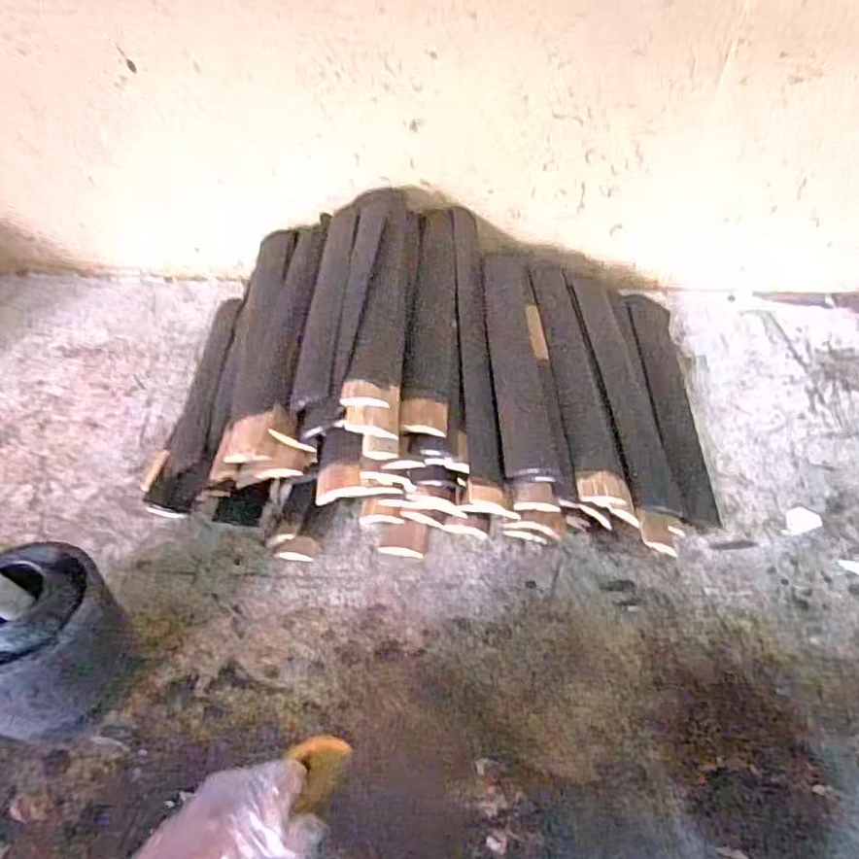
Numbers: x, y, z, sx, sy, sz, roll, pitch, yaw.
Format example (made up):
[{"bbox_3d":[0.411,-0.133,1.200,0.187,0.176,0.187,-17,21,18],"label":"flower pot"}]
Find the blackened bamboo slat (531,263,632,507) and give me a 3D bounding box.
[{"bbox_3d":[0.147,-0.067,0.650,0.051,0.011,0.343,7,50,-14],"label":"blackened bamboo slat"}]

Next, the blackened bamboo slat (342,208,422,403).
[{"bbox_3d":[-0.037,-0.135,0.618,0.047,0.019,0.306,29,45,-25],"label":"blackened bamboo slat"}]

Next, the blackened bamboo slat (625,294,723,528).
[{"bbox_3d":[0.269,-0.039,0.701,0.057,0.008,0.333,12,50,-10],"label":"blackened bamboo slat"}]

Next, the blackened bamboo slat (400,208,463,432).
[{"bbox_3d":[0.007,-0.128,0.646,0.054,0.008,0.345,16,48,-15],"label":"blackened bamboo slat"}]

